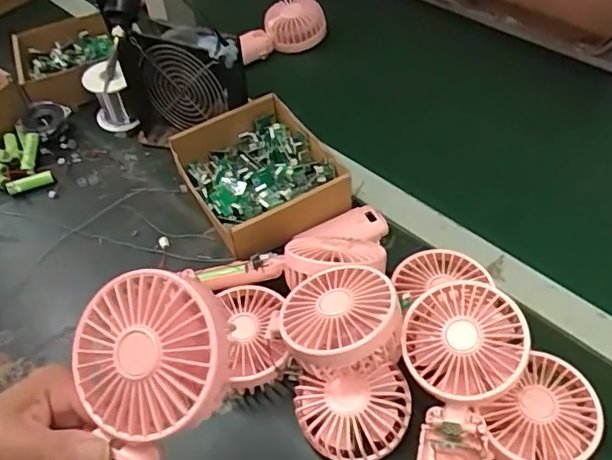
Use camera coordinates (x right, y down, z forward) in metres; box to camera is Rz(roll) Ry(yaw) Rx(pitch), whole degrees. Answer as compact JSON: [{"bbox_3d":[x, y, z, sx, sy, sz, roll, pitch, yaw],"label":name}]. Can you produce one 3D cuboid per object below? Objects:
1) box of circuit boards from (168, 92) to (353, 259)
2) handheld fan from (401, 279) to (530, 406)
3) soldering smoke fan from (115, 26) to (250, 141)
[{"bbox_3d":[-0.054,-0.061,0.611,0.146,0.053,0.177,-26,52,-17],"label":"box of circuit boards"},{"bbox_3d":[0.121,0.086,0.415,0.085,0.036,0.085,-11,57,17],"label":"handheld fan"},{"bbox_3d":[-0.145,-0.167,0.667,0.145,0.132,0.072,7,50,12],"label":"soldering smoke fan"}]

